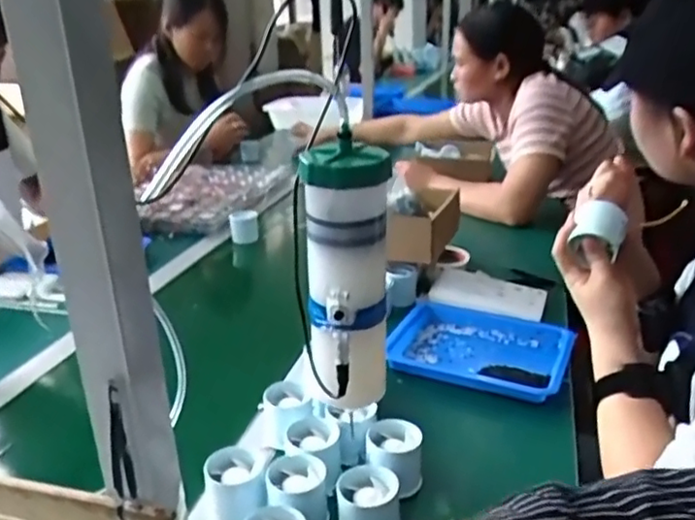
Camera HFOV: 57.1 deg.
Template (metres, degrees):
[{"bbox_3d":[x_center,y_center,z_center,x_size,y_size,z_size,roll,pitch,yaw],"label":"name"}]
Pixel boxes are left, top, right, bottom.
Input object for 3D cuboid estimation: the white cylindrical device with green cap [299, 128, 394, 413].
[{"bbox_3d":[-0.001,0.011,0.435,0.056,0.176,0.054,-4,22,-5],"label":"white cylindrical device with green cap"}]

